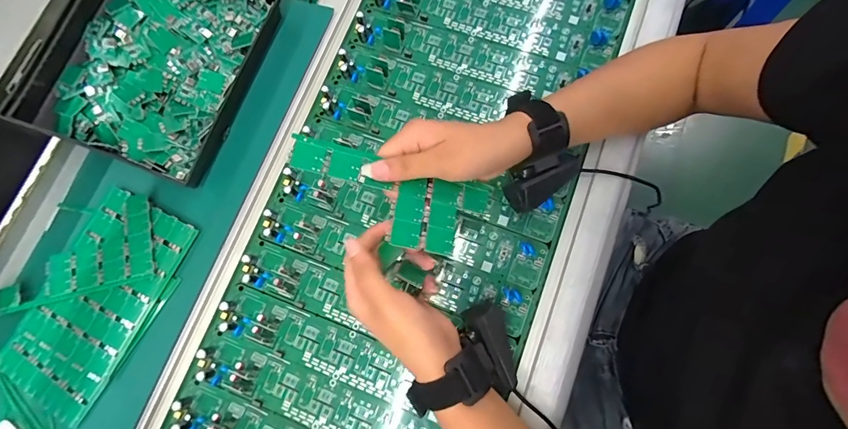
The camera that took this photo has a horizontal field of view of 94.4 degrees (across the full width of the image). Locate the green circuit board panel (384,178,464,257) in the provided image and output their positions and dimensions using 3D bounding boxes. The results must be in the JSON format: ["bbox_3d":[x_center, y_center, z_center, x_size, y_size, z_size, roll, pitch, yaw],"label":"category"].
[{"bbox_3d":[0.001,-0.001,0.308,0.054,0.004,0.059,12,72,-14],"label":"green circuit board panel"}]

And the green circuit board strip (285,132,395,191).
[{"bbox_3d":[-0.061,-0.039,0.295,0.077,0.004,0.025,13,80,-13],"label":"green circuit board strip"}]

